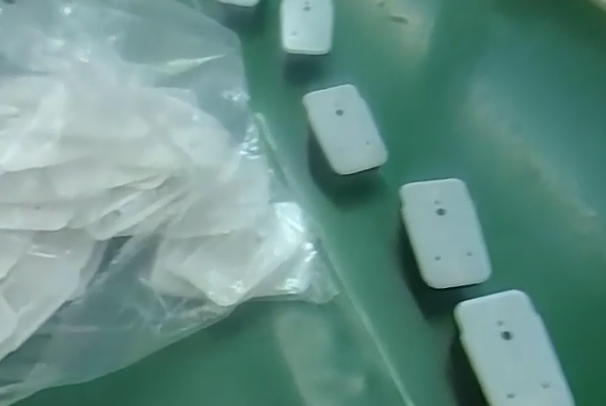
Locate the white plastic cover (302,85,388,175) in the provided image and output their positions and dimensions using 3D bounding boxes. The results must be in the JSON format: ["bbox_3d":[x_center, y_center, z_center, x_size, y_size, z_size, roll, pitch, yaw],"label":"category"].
[{"bbox_3d":[0.030,-0.052,0.437,0.041,0.005,0.064,-21,80,-7],"label":"white plastic cover"}]

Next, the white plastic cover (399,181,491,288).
[{"bbox_3d":[0.085,0.018,0.371,0.042,0.007,0.066,-7,69,-6],"label":"white plastic cover"}]

